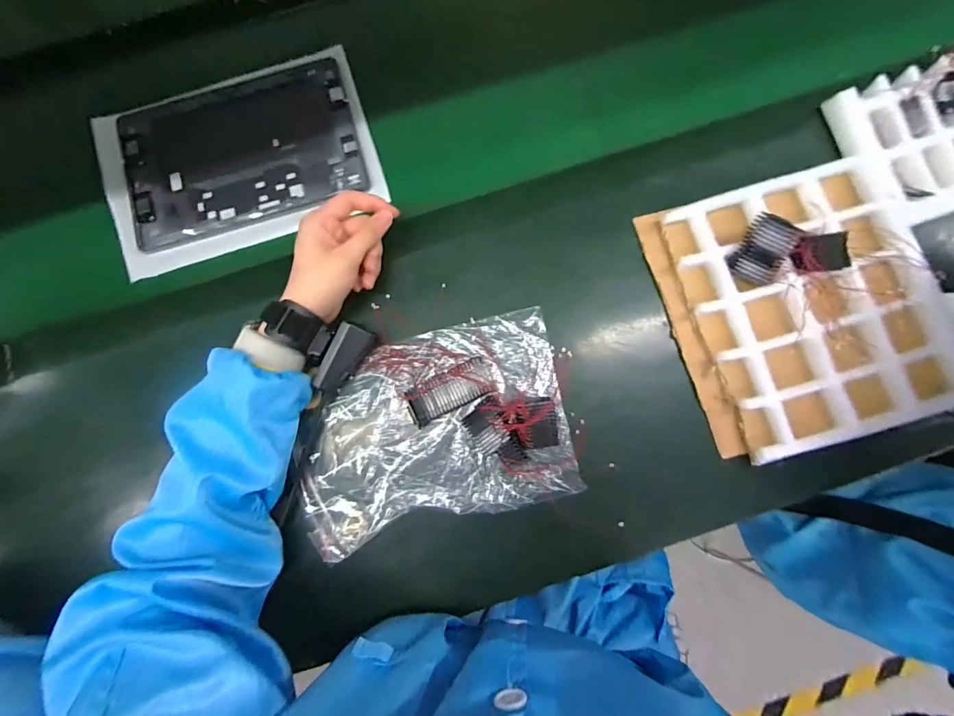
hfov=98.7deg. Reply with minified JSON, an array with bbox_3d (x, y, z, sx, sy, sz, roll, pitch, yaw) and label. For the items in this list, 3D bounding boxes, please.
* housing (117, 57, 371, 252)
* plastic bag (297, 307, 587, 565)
[{"bbox_3d":[-0.258,-0.225,0.448,0.250,0.011,0.170,-18,82,-1],"label":"housing"},{"bbox_3d":[-0.044,0.066,0.393,0.257,0.028,0.177,-15,82,-1],"label":"plastic bag"}]

